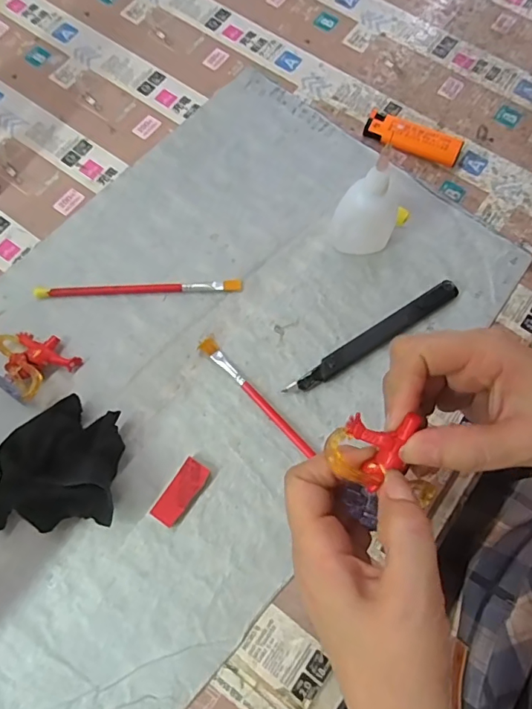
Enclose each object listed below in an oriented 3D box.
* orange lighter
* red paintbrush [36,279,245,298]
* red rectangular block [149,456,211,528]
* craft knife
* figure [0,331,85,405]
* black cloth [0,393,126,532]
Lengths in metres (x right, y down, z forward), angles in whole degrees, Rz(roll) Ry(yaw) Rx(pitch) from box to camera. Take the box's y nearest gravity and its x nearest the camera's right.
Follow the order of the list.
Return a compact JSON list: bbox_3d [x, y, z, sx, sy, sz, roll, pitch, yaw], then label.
[{"bbox_3d":[0.123,-0.182,0.403,0.080,0.016,0.021,23,74,8],"label":"orange lighter"},{"bbox_3d":[-0.096,-0.050,0.365,0.153,0.005,0.009,-2,72,0],"label":"red paintbrush"},{"bbox_3d":[-0.056,0.090,0.316,0.019,0.007,0.043,35,75,11],"label":"red rectangular block"},{"bbox_3d":[0.078,-0.012,0.347,0.144,0.011,0.014,-32,75,-10],"label":"craft knife"},{"bbox_3d":[-0.168,0.002,0.335,0.056,0.026,0.047,38,76,12],"label":"figure"},{"bbox_3d":[-0.137,0.069,0.308,0.086,0.036,0.078,1,72,1],"label":"black cloth"}]

